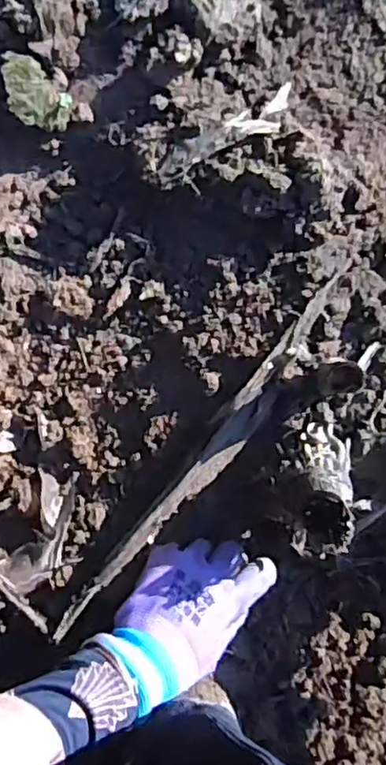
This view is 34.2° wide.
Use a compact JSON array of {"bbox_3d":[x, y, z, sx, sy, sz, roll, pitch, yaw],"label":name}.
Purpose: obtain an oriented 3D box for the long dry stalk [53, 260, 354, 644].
[{"bbox_3d":[0.012,0.061,0.490,0.027,0.023,0.358,39,94,-1],"label":"long dry stalk"}]

